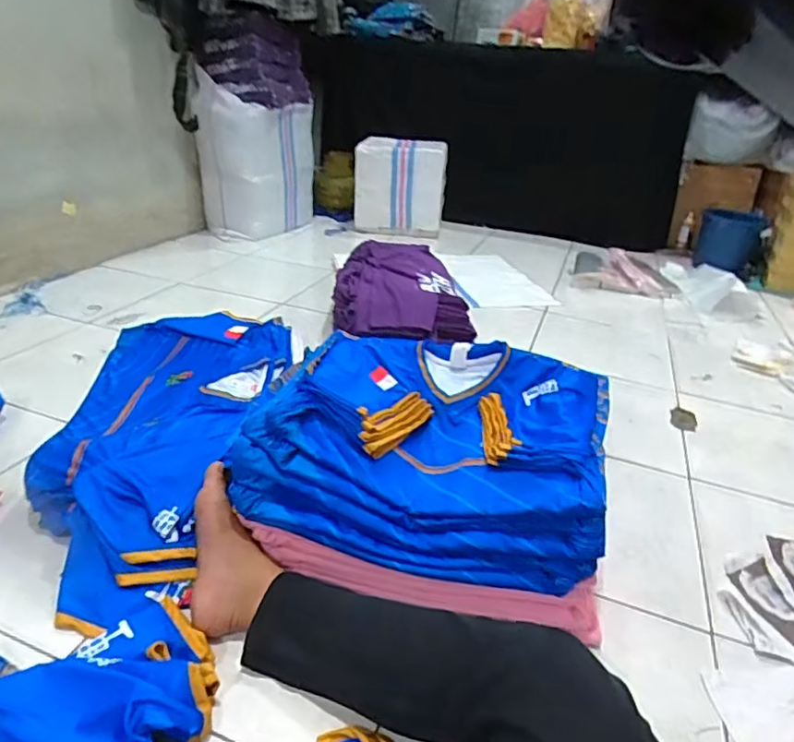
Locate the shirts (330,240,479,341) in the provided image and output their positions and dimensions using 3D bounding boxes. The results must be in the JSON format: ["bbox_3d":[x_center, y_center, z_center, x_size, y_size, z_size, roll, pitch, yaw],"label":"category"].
[{"bbox_3d":[0.011,-0.249,1.622,0.366,0.124,0.560,3,28,-3],"label":"shirts"}]

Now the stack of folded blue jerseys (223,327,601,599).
[{"bbox_3d":[0.052,0.104,0.862,0.478,0.182,0.334,9,28,9],"label":"stack of folded blue jerseys"}]

